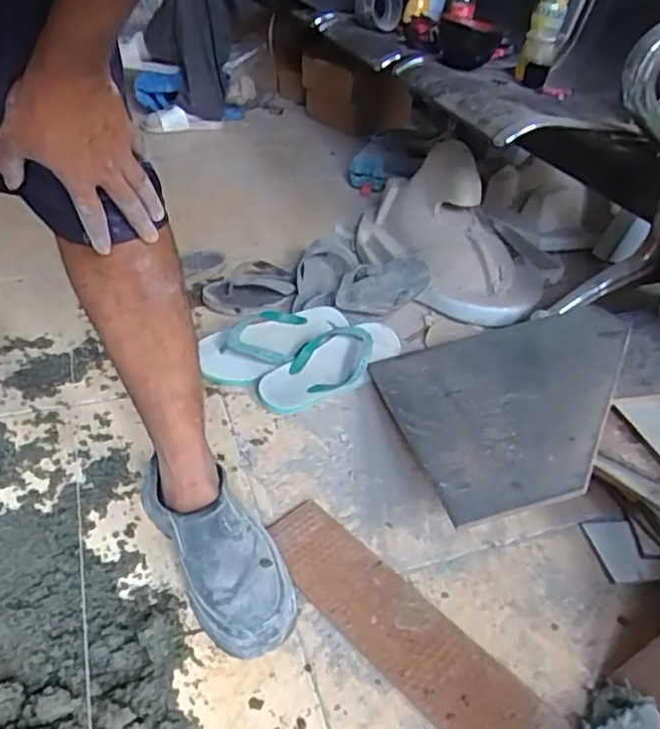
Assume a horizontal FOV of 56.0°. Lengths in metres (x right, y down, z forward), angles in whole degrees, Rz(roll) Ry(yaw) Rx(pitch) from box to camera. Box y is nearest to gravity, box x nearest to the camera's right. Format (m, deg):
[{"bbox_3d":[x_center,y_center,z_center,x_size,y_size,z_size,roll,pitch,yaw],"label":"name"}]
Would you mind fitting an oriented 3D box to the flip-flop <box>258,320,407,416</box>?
[{"bbox_3d":[0.011,-0.003,0.999,0.107,0.037,0.274,31,45,31],"label":"flip-flop"}]

